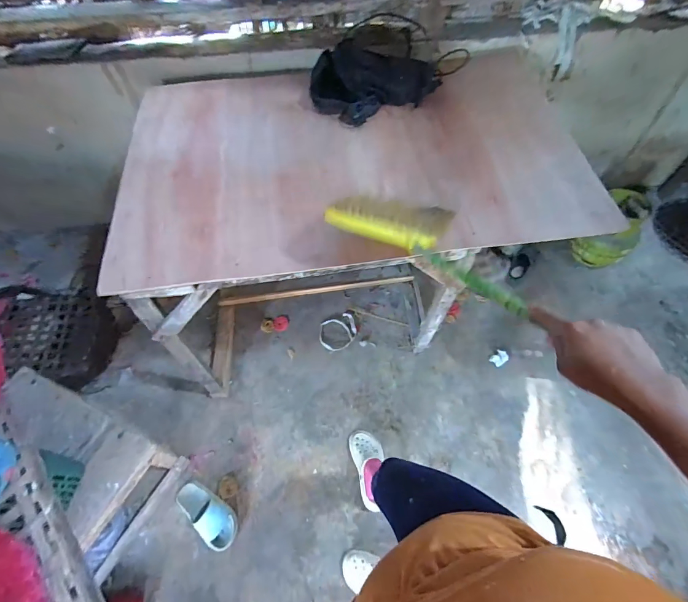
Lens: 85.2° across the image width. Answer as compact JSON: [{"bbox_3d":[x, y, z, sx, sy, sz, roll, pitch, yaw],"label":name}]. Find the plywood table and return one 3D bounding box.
[{"bbox_3d":[0.032,-0.234,1.373,1.242,0.797,0.797,-8,59,-3],"label":"plywood table"}]

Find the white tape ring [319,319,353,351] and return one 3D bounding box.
[{"bbox_3d":[-0.035,0.144,1.597,0.139,0.018,0.140,-5,72,-10],"label":"white tape ring"}]

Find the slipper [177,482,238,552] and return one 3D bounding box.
[{"bbox_3d":[-0.457,0.703,1.250,0.249,0.092,0.114,39,68,22],"label":"slipper"}]

